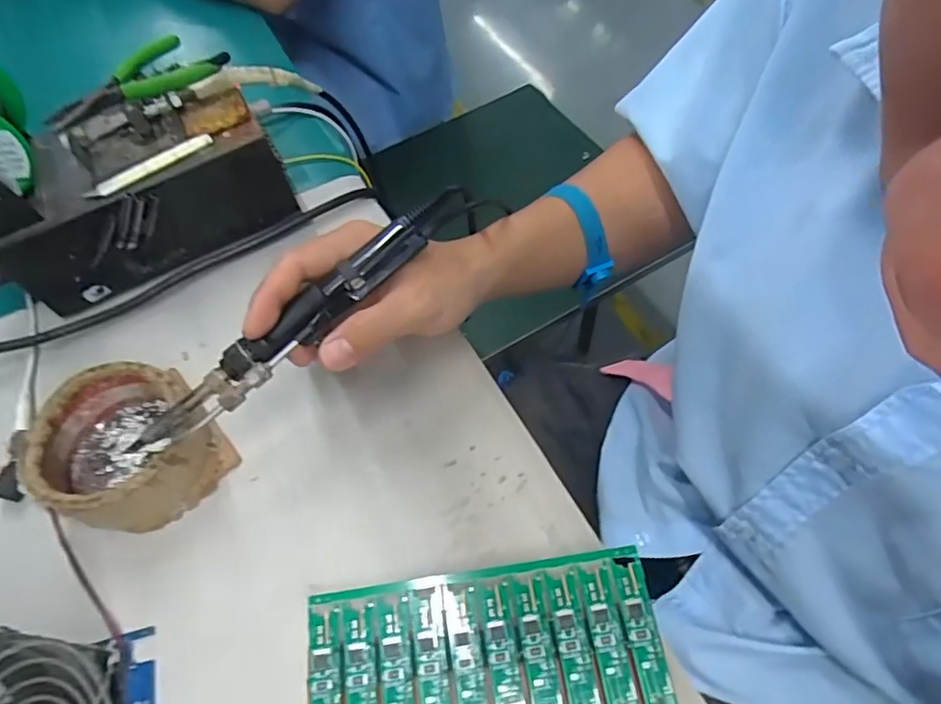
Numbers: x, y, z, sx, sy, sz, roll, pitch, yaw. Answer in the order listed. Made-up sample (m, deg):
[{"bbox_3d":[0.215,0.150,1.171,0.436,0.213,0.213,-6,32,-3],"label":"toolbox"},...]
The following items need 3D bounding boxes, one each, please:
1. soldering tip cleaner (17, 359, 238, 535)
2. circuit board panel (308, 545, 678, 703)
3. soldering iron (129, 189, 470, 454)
[{"bbox_3d":[-0.189,0.050,0.329,0.091,0.042,0.090,-1,60,2],"label":"soldering tip cleaner"},{"bbox_3d":[0.010,0.162,0.268,0.163,0.005,0.119,-8,60,-2],"label":"circuit board panel"},{"bbox_3d":[-0.082,-0.017,0.315,0.217,0.026,0.026,-42,66,-7],"label":"soldering iron"}]

